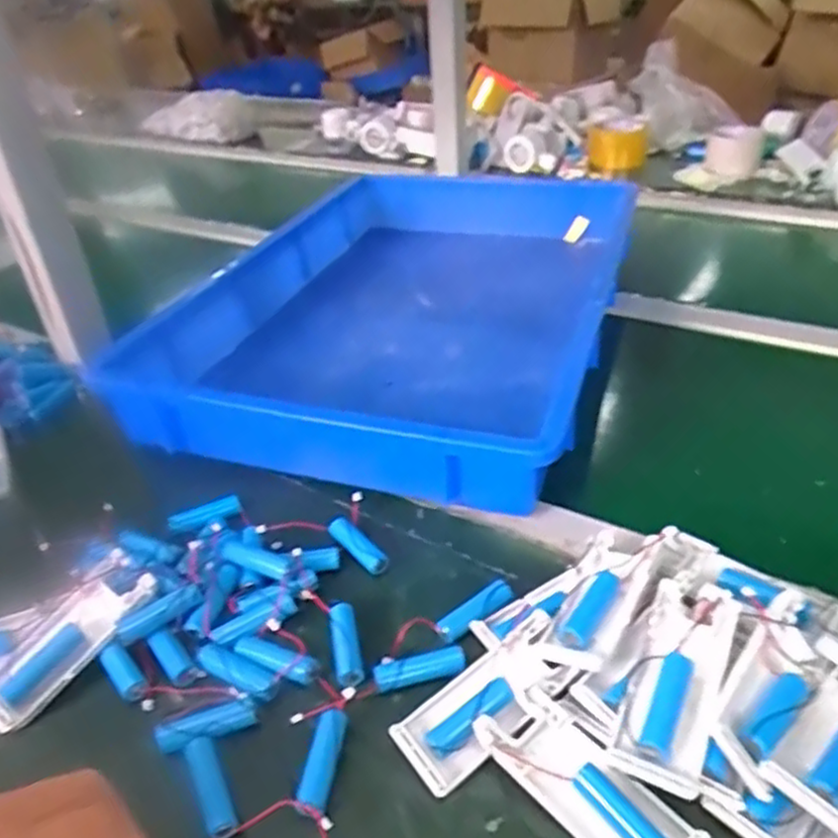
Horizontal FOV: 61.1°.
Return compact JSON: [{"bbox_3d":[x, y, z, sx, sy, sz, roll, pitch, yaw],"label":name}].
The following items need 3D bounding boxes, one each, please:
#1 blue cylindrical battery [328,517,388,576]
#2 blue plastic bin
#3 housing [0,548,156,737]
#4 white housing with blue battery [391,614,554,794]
[{"bbox_3d":[-0.041,0.084,0.473,0.014,0.014,0.049,-32,48,-29],"label":"blue cylindrical battery"},{"bbox_3d":[-0.018,-0.138,0.716,0.325,0.091,0.562,9,37,18],"label":"blue plastic bin"},{"bbox_3d":[-0.204,0.126,0.410,0.040,0.020,0.105,23,60,34],"label":"housing"},{"bbox_3d":[0.036,0.143,0.363,0.099,0.014,0.040,-25,40,-26],"label":"white housing with blue battery"}]

